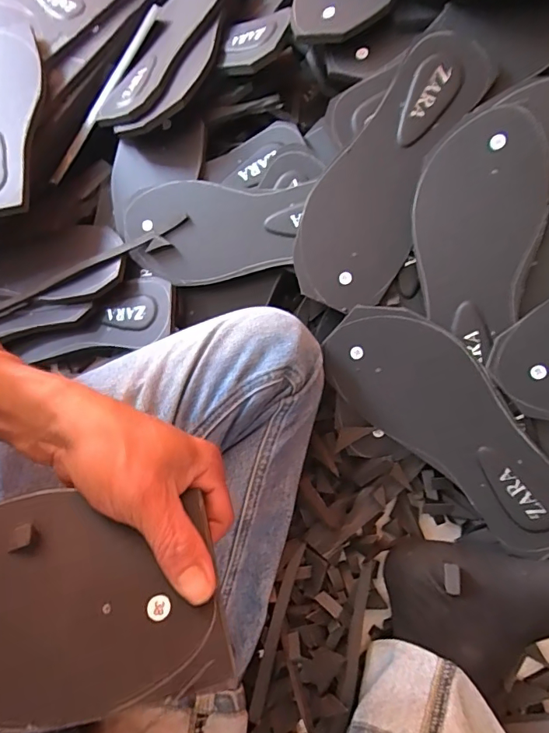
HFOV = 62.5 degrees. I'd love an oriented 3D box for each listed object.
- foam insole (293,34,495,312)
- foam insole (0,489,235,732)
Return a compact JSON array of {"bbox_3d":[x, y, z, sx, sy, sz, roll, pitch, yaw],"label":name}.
[{"bbox_3d":[0.097,-0.167,0.402,0.097,0.016,0.239,30,99,12],"label":"foam insole"},{"bbox_3d":[-0.142,0.114,0.205,0.226,0.007,0.096,-5,58,-14],"label":"foam insole"}]

